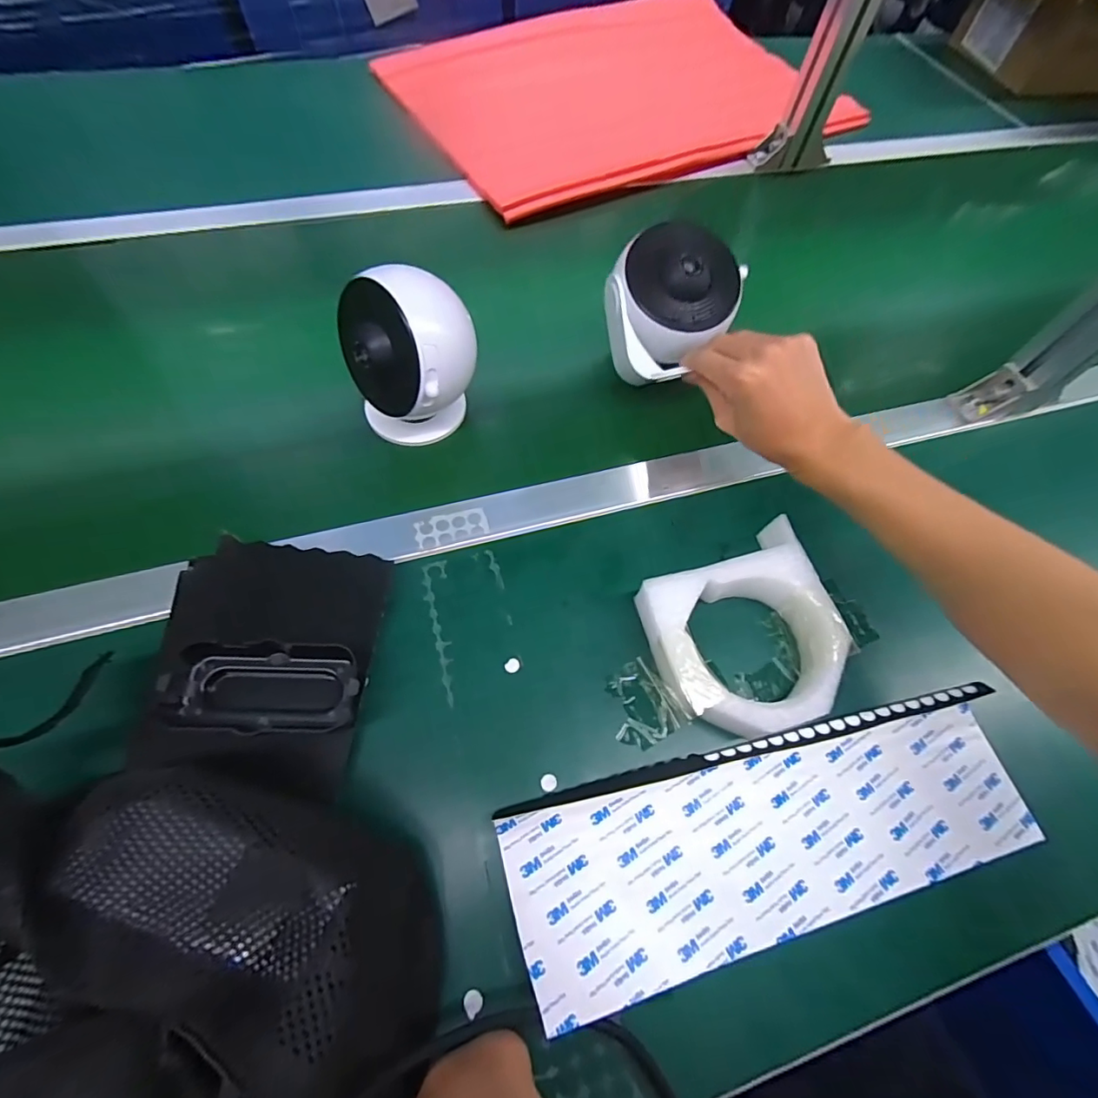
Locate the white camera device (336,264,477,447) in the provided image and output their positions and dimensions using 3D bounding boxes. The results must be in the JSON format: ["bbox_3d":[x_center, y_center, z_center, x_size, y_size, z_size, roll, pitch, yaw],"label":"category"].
[{"bbox_3d":[-0.106,-0.142,0.403,0.097,0.125,0.078,-9,65,-9],"label":"white camera device"}]

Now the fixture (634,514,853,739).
[{"bbox_3d":[0.137,0.058,0.361,0.129,0.035,0.131,-15,66,-12],"label":"fixture"}]

